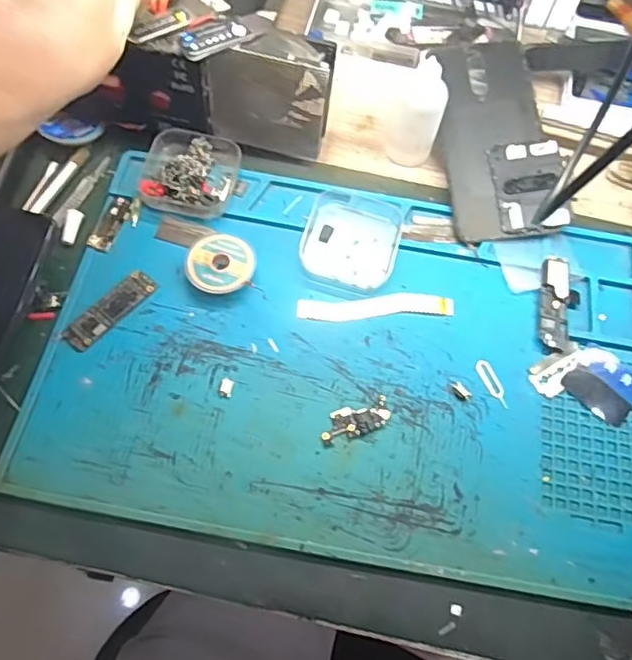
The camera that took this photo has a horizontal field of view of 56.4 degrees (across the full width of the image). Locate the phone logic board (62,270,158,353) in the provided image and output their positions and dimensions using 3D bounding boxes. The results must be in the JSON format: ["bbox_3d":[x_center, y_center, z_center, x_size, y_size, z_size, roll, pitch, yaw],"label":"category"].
[{"bbox_3d":[-0.131,-0.013,0.376,0.019,0.005,0.064,39,69,14],"label":"phone logic board"}]

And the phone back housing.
[{"bbox_3d":[0.133,-0.143,0.435,0.080,0.007,0.158,-6,73,3],"label":"phone back housing"}]

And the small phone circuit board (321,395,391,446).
[{"bbox_3d":[0.024,0.054,0.355,0.044,0.004,0.019,-18,68,-11],"label":"small phone circuit board"}]

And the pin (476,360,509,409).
[{"bbox_3d":[0.112,0.034,0.371,0.009,0.004,0.033,-23,68,-2],"label":"pin"}]

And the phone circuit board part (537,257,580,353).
[{"bbox_3d":[0.165,-0.018,0.398,0.026,0.006,0.070,12,65,2],"label":"phone circuit board part"}]

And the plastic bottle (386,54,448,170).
[{"bbox_3d":[0.074,-0.153,0.418,0.032,0.077,0.028,16,66,4],"label":"plastic bottle"}]

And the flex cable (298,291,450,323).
[{"bbox_3d":[0.040,-0.016,0.388,0.102,0.004,0.017,-4,66,-5],"label":"flex cable"}]

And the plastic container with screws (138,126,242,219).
[{"bbox_3d":[-0.088,-0.114,0.418,0.062,0.021,0.065,13,65,3],"label":"plastic container with screws"}]

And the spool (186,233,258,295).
[{"bbox_3d":[-0.063,-0.043,0.390,0.043,0.011,0.040,1,65,-3],"label":"spool"}]

